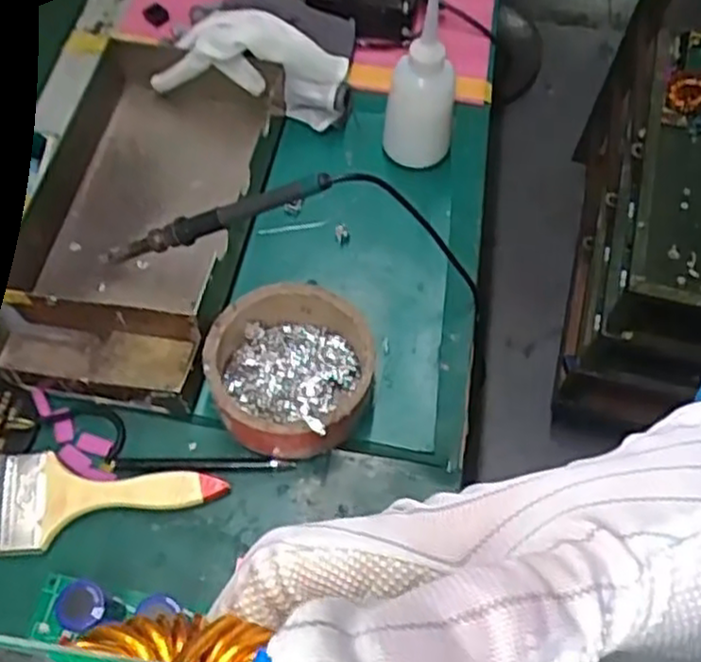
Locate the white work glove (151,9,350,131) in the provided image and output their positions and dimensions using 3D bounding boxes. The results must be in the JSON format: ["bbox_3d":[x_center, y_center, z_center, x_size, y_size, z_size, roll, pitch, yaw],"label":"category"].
[{"bbox_3d":[-0.091,-0.245,0.685,0.172,0.090,0.060,14,62,7],"label":"white work glove"}]

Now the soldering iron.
[{"bbox_3d":[-0.107,-0.084,0.573,0.205,0.020,0.020,-15,59,20],"label":"soldering iron"}]

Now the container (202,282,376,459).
[{"bbox_3d":[-0.045,0.031,0.566,0.118,0.056,0.118,0,61,0],"label":"container"}]

